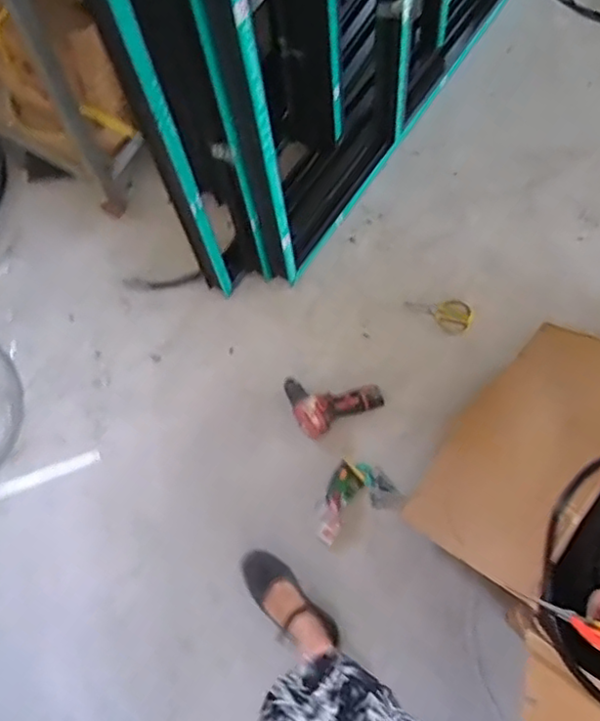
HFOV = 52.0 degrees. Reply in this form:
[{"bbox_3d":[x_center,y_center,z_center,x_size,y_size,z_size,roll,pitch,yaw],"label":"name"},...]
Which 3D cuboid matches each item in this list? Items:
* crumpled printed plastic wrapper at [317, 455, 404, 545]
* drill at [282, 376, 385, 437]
[{"bbox_3d":[0.110,0.297,1.377,0.209,0.045,0.143,-28,78,-18],"label":"crumpled printed plastic wrapper"},{"bbox_3d":[0.074,0.115,1.442,0.237,0.076,0.138,8,71,3],"label":"drill"}]

